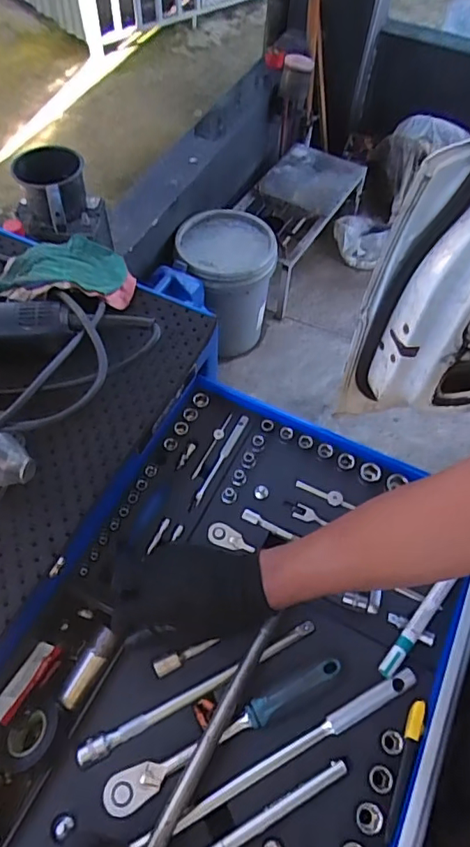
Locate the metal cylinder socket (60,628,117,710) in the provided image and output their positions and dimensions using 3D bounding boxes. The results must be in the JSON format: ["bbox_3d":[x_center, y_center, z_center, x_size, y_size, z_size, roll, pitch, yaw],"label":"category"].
[{"bbox_3d":[-0.141,0.236,0.522,0.019,0.016,0.076,28,60,14],"label":"metal cylinder socket"}]

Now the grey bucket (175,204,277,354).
[{"bbox_3d":[-0.030,-0.436,1.778,0.294,0.395,0.302,8,58,3],"label":"grey bucket"}]

